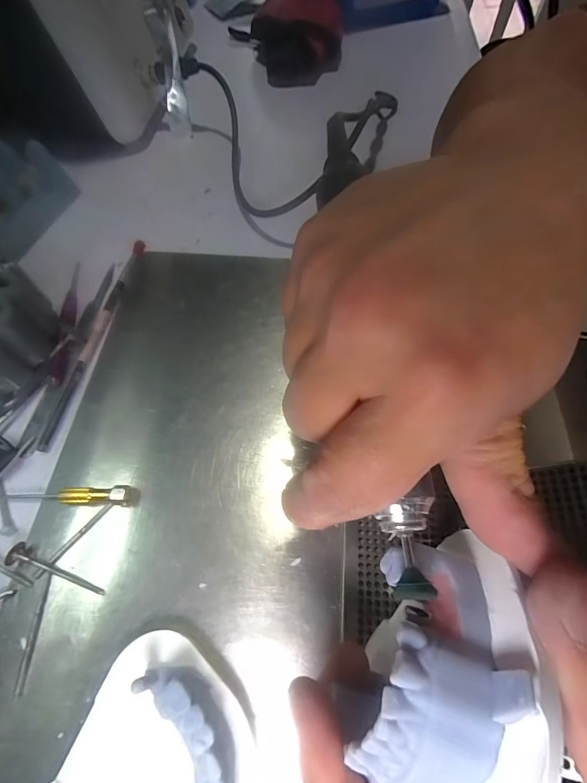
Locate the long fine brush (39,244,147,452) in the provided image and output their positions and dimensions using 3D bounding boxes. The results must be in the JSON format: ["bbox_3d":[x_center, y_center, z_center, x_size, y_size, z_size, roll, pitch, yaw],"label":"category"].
[{"bbox_3d":[-0.122,-0.039,0.235,0.009,0.008,0.156,8,63,5],"label":"long fine brush"}]

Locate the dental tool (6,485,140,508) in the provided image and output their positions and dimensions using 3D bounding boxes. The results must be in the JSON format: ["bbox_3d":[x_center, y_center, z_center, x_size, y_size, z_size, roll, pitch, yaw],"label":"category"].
[{"bbox_3d":[-0.110,0.053,0.186,0.063,0.012,0.010,-1,63,0],"label":"dental tool"}]

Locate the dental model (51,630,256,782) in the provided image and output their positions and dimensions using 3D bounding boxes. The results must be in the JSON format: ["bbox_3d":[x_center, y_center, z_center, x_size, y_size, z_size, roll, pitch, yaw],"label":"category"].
[{"bbox_3d":[-0.048,0.132,0.131,0.062,0.032,0.069,21,65,11],"label":"dental model"}]

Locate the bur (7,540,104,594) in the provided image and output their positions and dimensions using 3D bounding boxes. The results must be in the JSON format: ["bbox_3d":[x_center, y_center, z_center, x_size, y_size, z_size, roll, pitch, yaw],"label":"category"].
[{"bbox_3d":[-0.107,0.082,0.171,0.048,0.007,0.009,17,64,9],"label":"bur"}]

